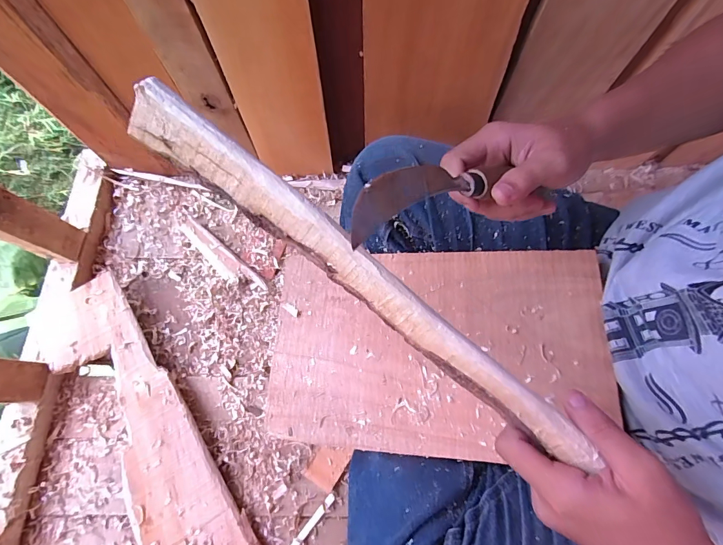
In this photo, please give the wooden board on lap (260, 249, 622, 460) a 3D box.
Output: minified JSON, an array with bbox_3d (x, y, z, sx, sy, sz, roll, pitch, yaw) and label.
[{"bbox_3d":[0.065,0.070,0.381,0.324,0.007,0.198,-2,68,11],"label":"wooden board on lap"}]

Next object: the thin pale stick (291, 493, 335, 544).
[{"bbox_3d":[-0.072,0.332,0.490,0.010,0.006,0.107,39,78,12],"label":"thin pale stick"}]

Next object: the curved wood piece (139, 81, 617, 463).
[{"bbox_3d":[0.009,0.008,0.222,0.326,0.022,0.027,39,78,-5],"label":"curved wood piece"}]

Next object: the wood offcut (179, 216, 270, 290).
[{"bbox_3d":[-0.225,-0.026,0.598,0.171,0.024,0.035,40,78,13],"label":"wood offcut"}]

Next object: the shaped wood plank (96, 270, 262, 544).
[{"bbox_3d":[-0.284,0.216,0.510,0.116,0.026,0.438,-33,75,-8],"label":"shaped wood plank"}]

